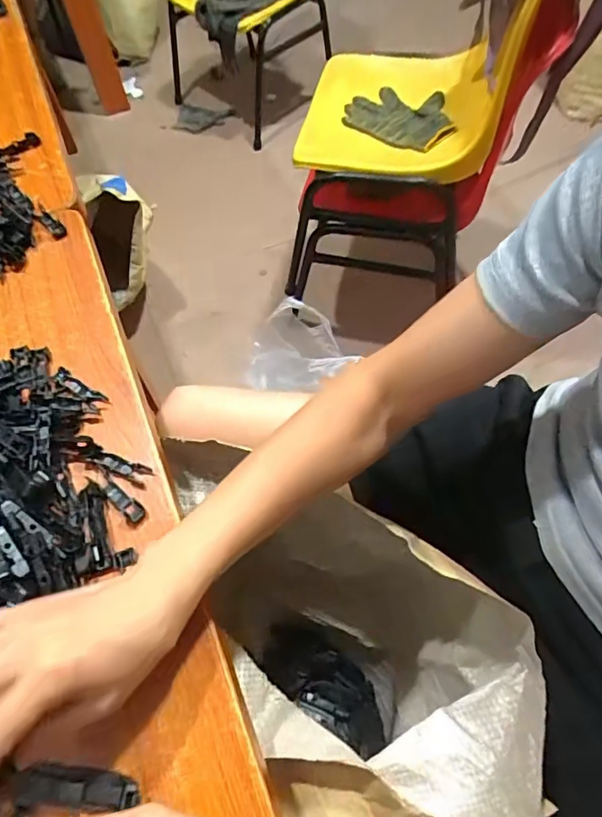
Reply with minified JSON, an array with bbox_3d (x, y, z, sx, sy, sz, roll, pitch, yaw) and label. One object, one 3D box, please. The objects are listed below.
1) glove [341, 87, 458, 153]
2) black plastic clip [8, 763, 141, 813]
[{"bbox_3d":[0.183,-0.548,0.969,0.208,0.039,0.180,22,64,13],"label":"glove"},{"bbox_3d":[-0.125,0.211,0.286,0.070,0.015,0.019,5,60,0],"label":"black plastic clip"}]

